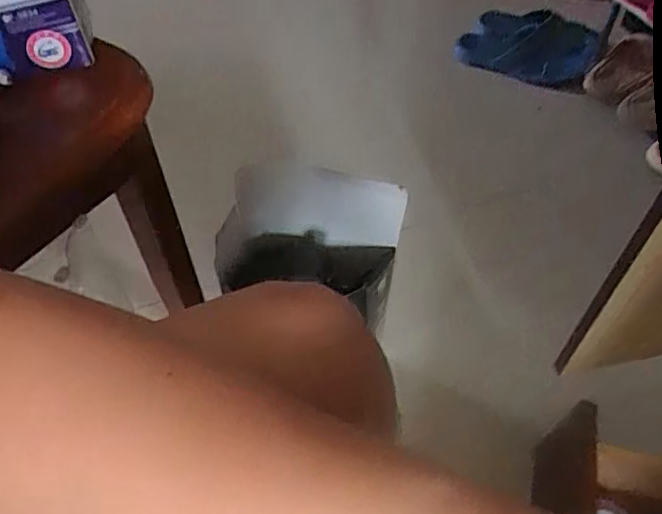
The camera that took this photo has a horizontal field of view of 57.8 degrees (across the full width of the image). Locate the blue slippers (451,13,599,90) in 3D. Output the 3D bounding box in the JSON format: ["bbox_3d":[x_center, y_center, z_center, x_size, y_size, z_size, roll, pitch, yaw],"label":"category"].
[{"bbox_3d":[0.371,-0.407,1.152,0.265,0.089,0.136,21,55,15],"label":"blue slippers"}]

